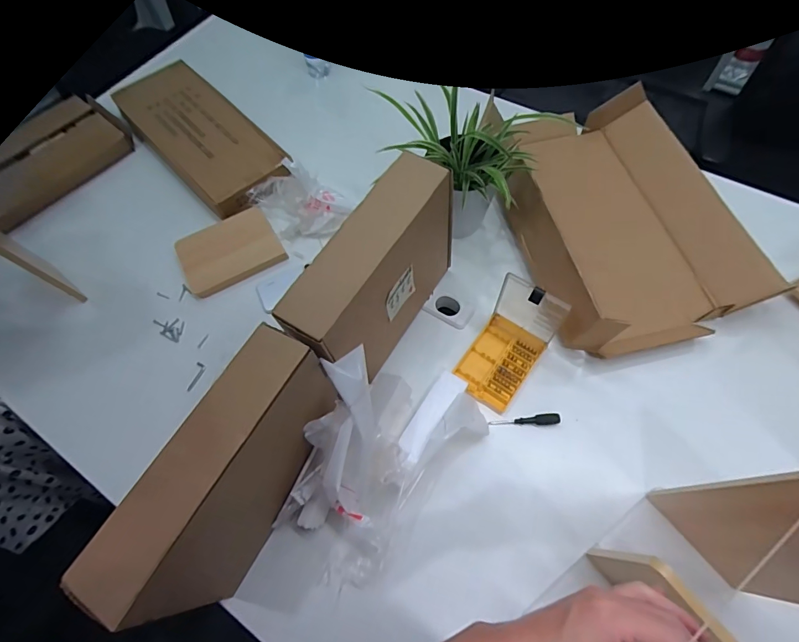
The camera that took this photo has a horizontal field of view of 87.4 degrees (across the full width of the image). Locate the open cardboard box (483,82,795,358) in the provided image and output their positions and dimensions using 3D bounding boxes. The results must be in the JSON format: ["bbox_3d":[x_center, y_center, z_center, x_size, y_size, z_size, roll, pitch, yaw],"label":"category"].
[{"bbox_3d":[0.418,-0.229,0.823,0.385,0.117,0.554,-14,64,-4],"label":"open cardboard box"}]

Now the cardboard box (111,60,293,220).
[{"bbox_3d":[-0.459,-0.439,0.974,0.216,0.081,0.484,-40,69,-16],"label":"cardboard box"}]

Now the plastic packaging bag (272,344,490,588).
[{"bbox_3d":[-0.031,0.196,0.628,0.204,0.216,0.353,34,70,17],"label":"plastic packaging bag"}]

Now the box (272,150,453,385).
[{"bbox_3d":[-0.034,-0.058,0.690,0.089,0.285,0.329,30,69,16],"label":"box"}]

